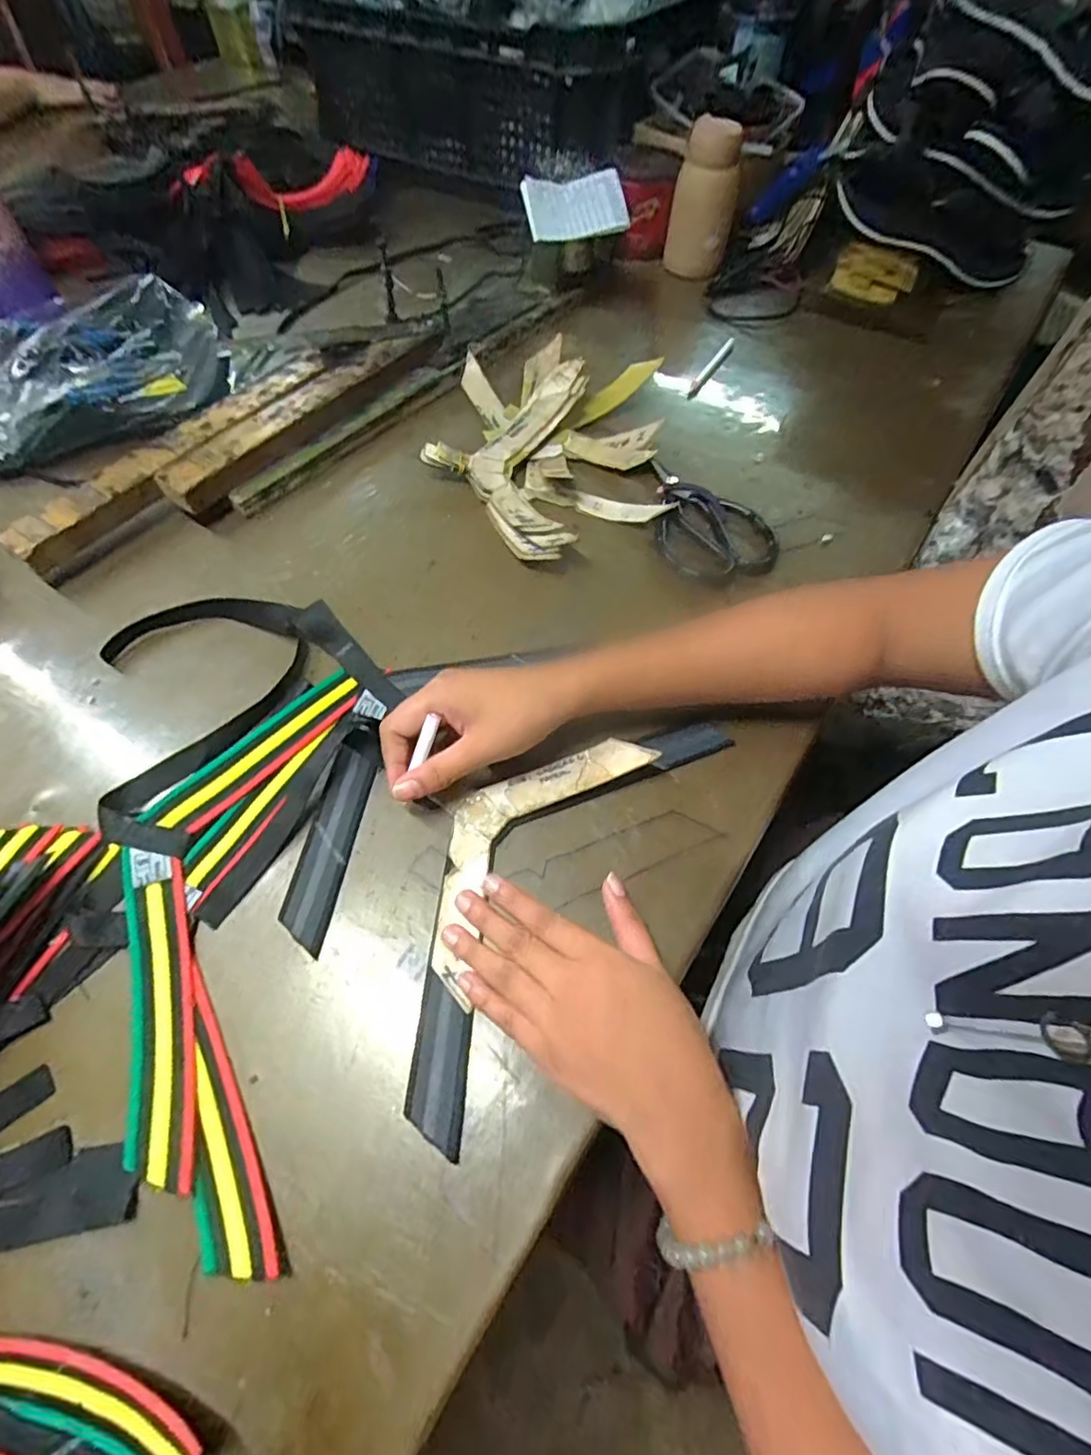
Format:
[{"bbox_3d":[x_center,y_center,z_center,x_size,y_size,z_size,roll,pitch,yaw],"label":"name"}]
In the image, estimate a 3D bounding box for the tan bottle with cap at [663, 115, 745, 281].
[{"bbox_3d":[0.193,-0.635,0.715,0.075,0.138,0.076,14,61,7],"label":"tan bottle with cap"}]

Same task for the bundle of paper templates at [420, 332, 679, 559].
[{"bbox_3d":[0.001,-0.272,0.551,0.213,0.039,0.313,0,59,-2],"label":"bundle of paper templates"}]

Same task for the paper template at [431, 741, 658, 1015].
[{"bbox_3d":[-0.013,0.064,0.364,0.180,0.012,0.082,-42,69,-15],"label":"paper template"}]

